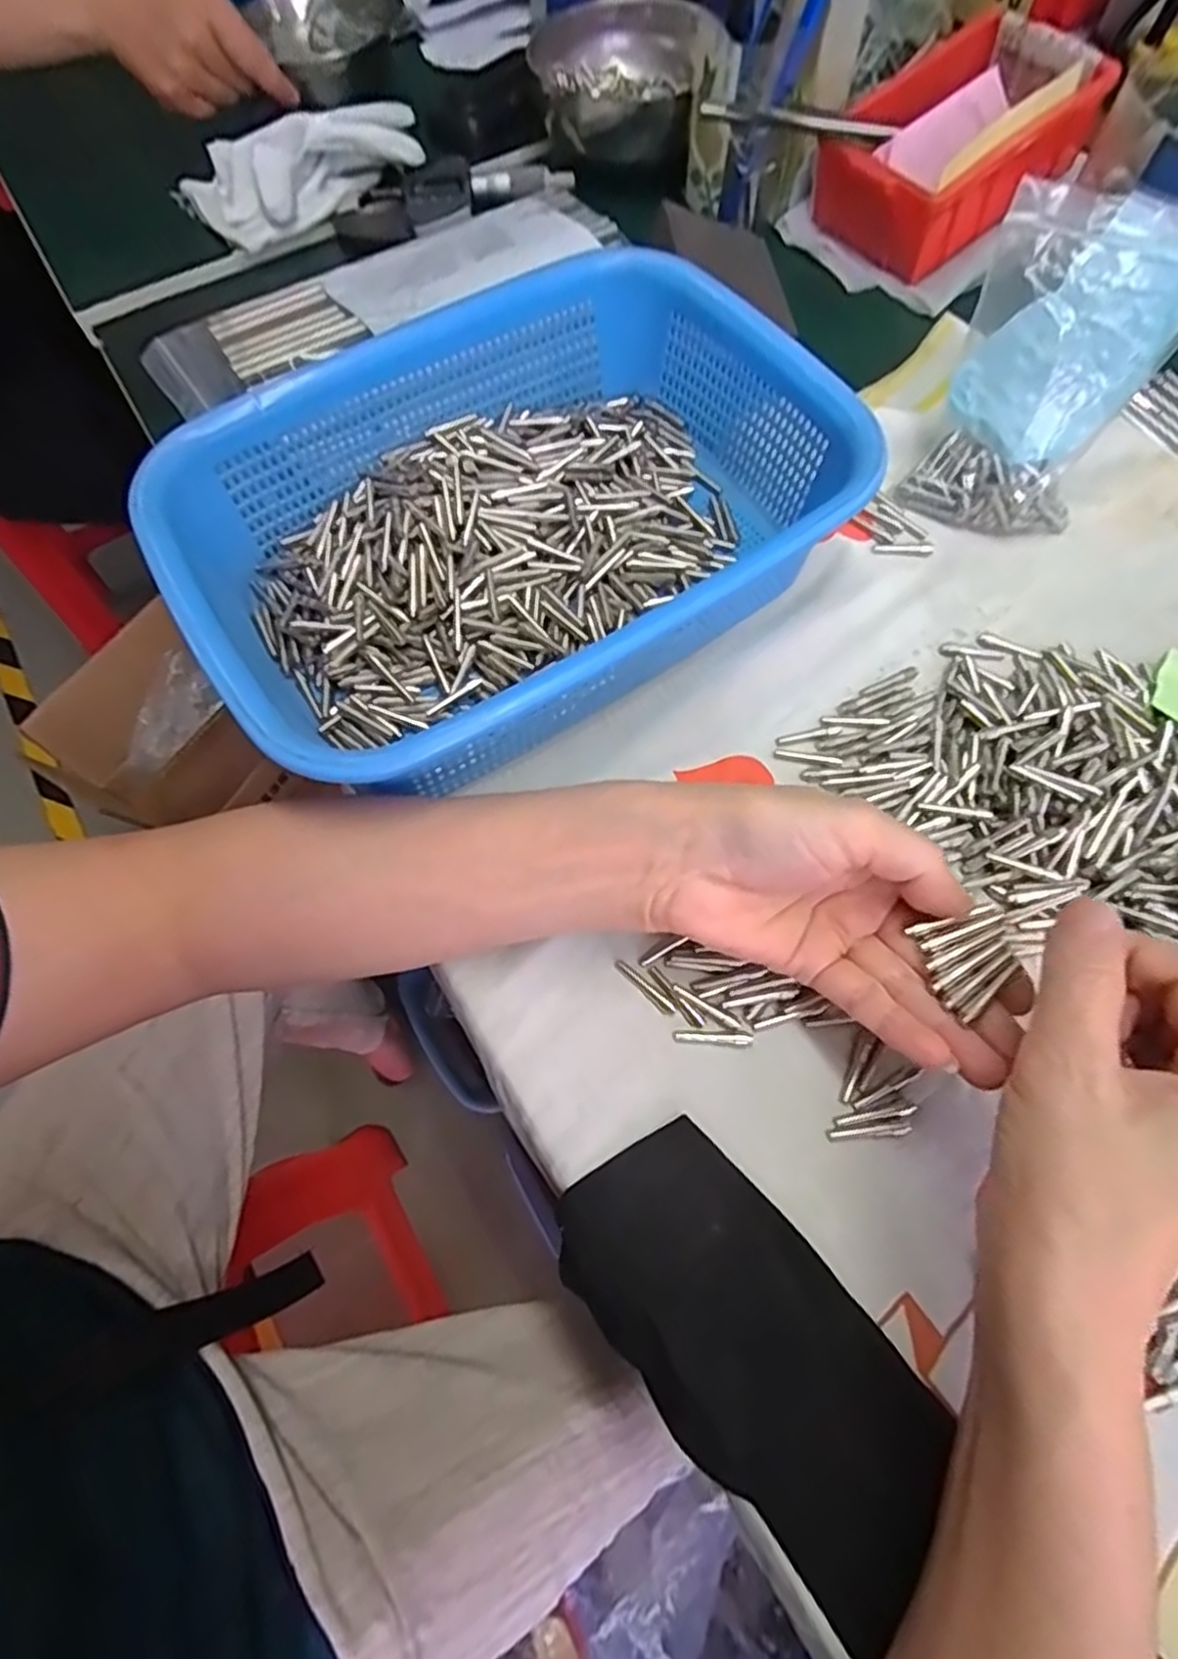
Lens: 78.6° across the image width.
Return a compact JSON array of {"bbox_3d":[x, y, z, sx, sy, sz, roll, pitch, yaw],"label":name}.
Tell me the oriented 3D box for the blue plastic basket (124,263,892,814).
[{"bbox_3d":[-0.030,-0.141,0.330,0.280,0.070,0.207,-30,70,-10],"label":"blue plastic basket"}]

